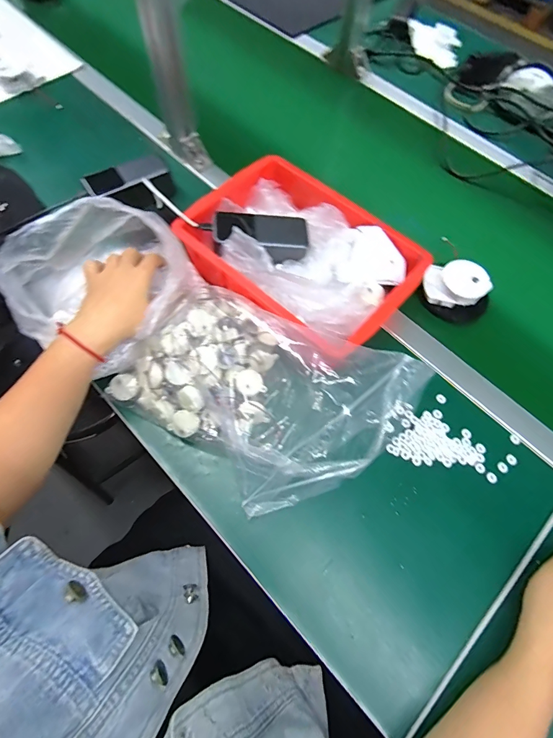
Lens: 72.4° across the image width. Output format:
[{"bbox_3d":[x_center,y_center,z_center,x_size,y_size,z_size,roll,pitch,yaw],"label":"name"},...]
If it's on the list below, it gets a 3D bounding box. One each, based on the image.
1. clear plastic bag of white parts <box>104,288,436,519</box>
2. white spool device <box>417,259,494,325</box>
[{"bbox_3d":[-0.022,0.019,0.436,0.291,0.127,0.221,38,70,14],"label":"clear plastic bag of white parts"},{"bbox_3d":[0.261,-0.113,0.553,0.096,0.059,0.070,28,68,10],"label":"white spool device"}]

